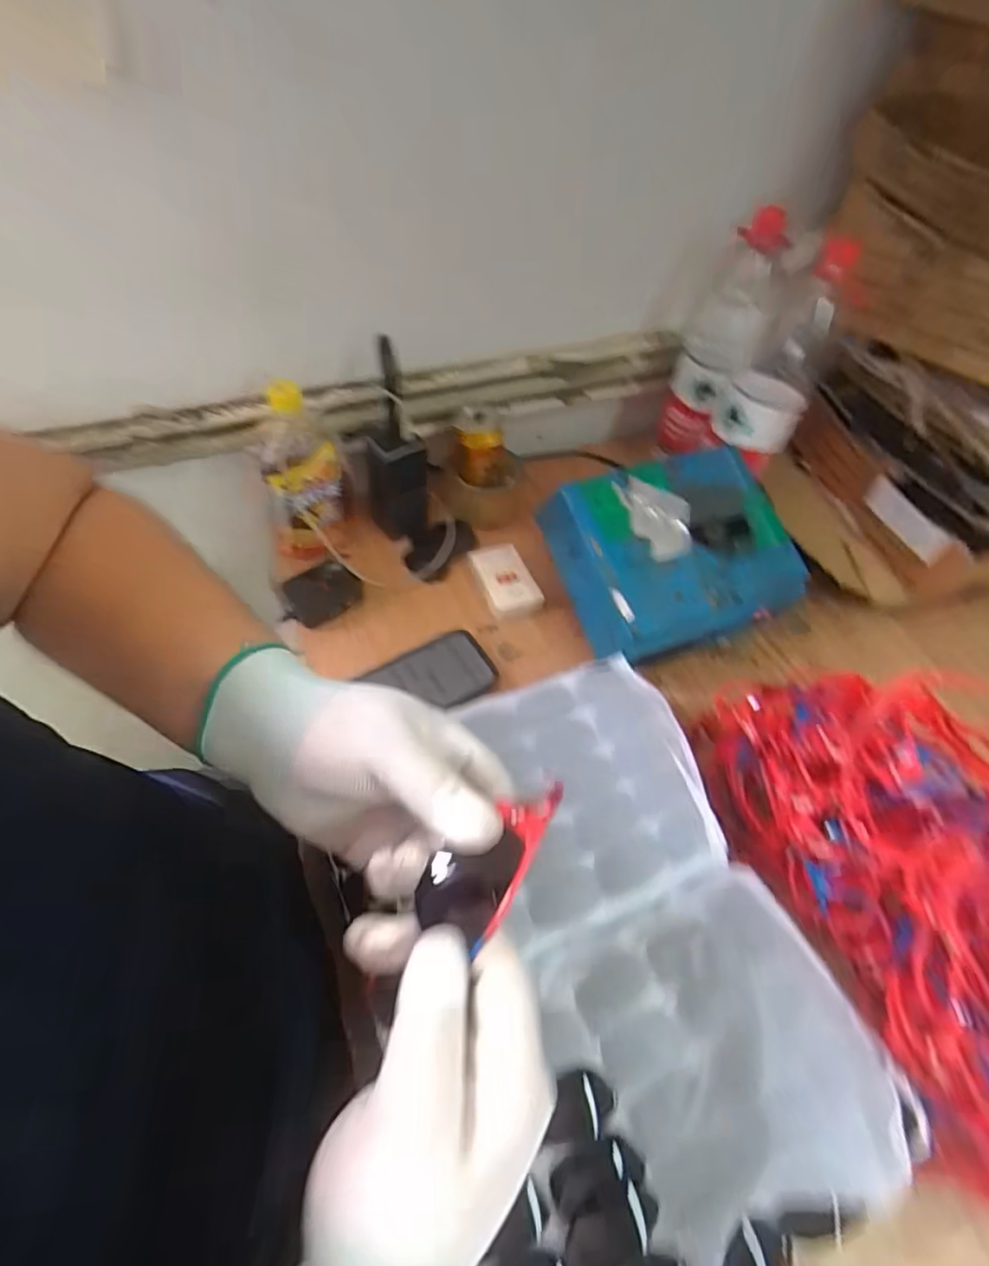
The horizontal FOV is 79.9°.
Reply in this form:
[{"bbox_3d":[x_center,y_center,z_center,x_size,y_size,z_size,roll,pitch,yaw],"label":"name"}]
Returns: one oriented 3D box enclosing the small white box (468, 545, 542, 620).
[{"bbox_3d":[0.013,-0.062,0.680,0.057,0.018,0.099,-19,59,-18],"label":"small white box"}]

